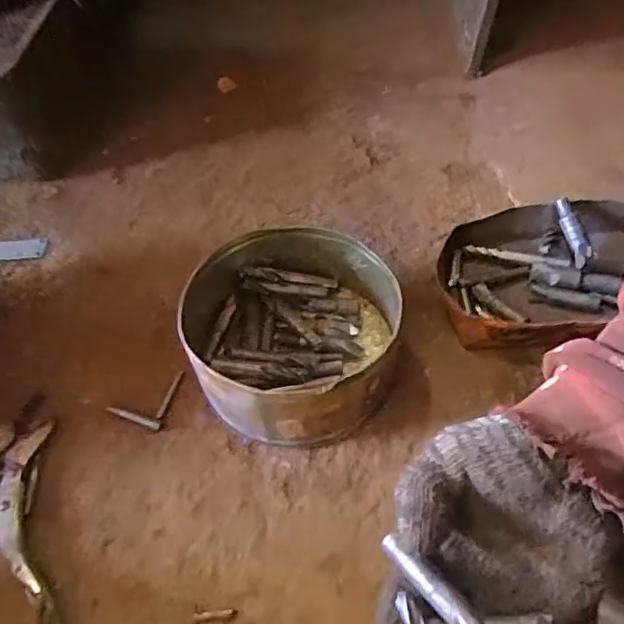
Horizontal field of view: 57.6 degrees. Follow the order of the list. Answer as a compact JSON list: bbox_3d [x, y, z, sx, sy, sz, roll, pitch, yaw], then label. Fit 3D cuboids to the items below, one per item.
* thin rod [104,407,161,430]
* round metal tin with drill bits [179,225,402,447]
[{"bbox_3d":[-0.167,0.098,0.531,0.052,0.010,0.008,13,55,15],"label":"thin rod"},{"bbox_3d":[-0.012,0.017,0.536,0.187,0.088,0.194,-2,52,2],"label":"round metal tin with drill bits"}]

